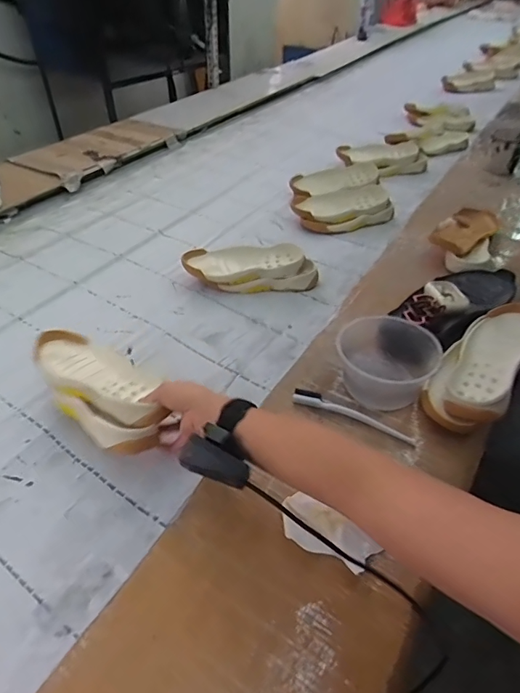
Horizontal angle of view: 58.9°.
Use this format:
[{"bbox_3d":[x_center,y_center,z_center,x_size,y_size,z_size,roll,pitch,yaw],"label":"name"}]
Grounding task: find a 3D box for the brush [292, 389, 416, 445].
[{"bbox_3d":[0.127,0.092,0.624,0.170,0.017,0.026,20,46,19],"label":"brush"}]

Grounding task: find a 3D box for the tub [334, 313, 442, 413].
[{"bbox_3d":[0.168,0.030,0.641,0.121,0.083,0.124,0,43,0],"label":"tub"}]

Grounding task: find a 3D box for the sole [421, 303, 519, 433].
[{"bbox_3d":[0.320,0.022,0.658,0.104,0.076,0.248,30,50,28],"label":"sole"}]

